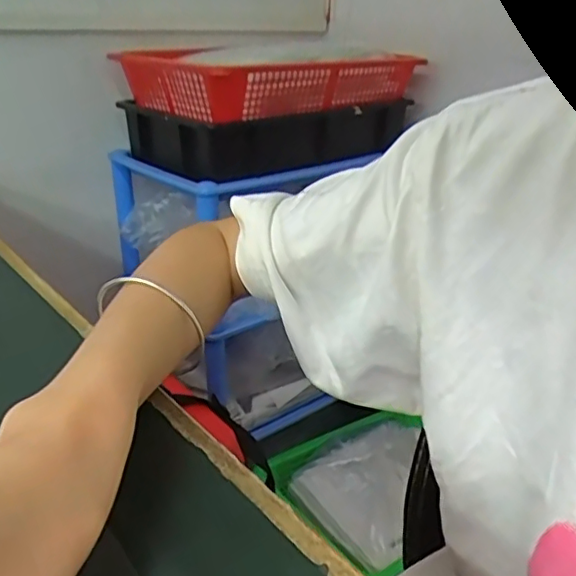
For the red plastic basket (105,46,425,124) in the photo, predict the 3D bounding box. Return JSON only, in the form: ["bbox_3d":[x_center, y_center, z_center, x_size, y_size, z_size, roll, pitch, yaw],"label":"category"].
[{"bbox_3d":[-0.033,-0.309,0.893,0.375,0.080,0.247,-21,31,-39],"label":"red plastic basket"}]

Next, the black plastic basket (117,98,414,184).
[{"bbox_3d":[-0.028,-0.245,0.916,0.371,0.087,0.228,-16,29,-33],"label":"black plastic basket"}]

